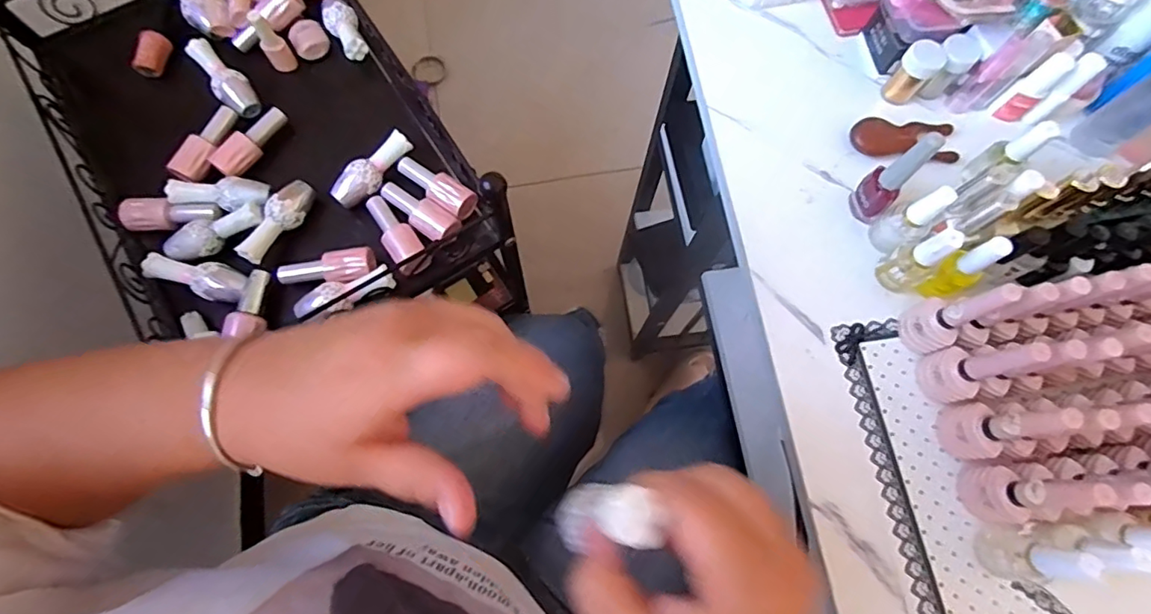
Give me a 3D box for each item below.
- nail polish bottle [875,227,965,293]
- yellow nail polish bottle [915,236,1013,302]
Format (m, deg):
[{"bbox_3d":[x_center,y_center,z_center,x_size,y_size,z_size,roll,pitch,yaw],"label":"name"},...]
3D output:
[{"bbox_3d":[0.255,-0.034,0.407,0.023,0.070,0.028,-26,74,-8],"label":"nail polish bottle"},{"bbox_3d":[0.282,-0.027,0.402,0.025,0.067,0.026,0,72,0],"label":"yellow nail polish bottle"}]

